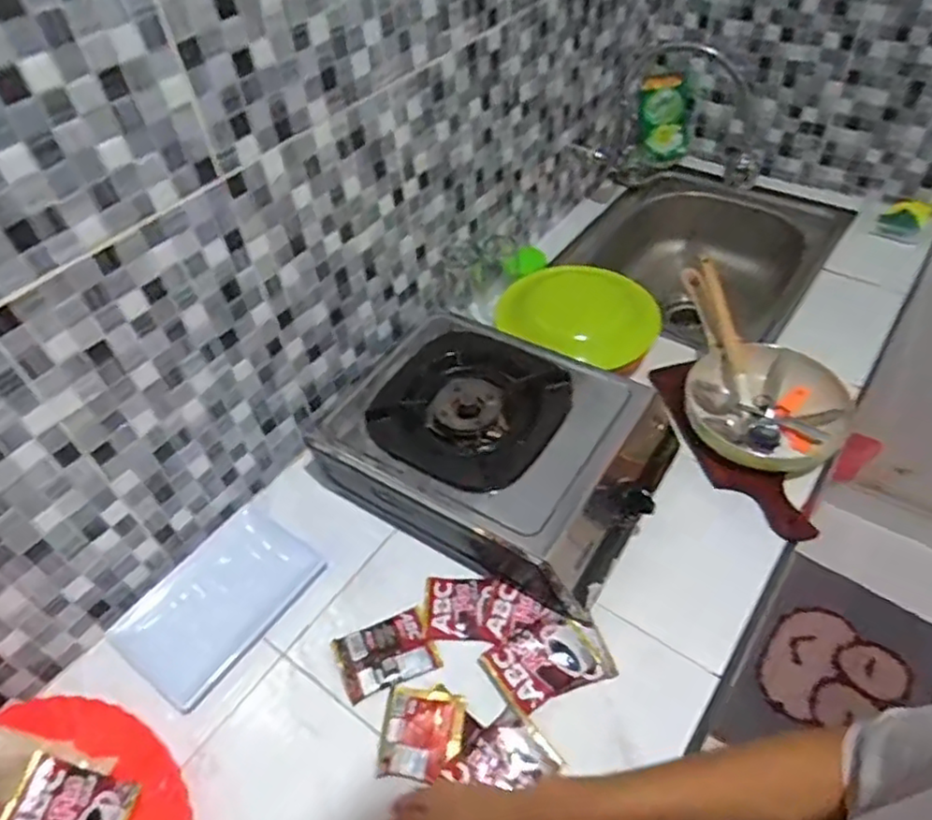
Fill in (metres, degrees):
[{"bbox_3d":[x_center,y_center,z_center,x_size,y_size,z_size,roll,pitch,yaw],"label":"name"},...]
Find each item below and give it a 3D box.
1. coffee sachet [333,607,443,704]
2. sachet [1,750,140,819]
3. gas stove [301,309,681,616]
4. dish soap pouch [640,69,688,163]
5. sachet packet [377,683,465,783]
[{"bbox_3d":[-0.087,0.262,0.718,0.100,0.010,0.076,-21,49,-13],"label":"coffee sachet"},{"bbox_3d":[-0.362,0.367,0.606,0.010,0.101,0.072,-30,33,43],"label":"sachet"},{"bbox_3d":[0.043,0.045,0.818,0.363,0.130,0.280,24,54,25],"label":"gas stove"},{"bbox_3d":[0.393,-0.569,1.323,0.103,0.169,0.052,2,48,8],"label":"dish soap pouch"},{"bbox_3d":[-0.044,0.320,0.661,0.076,0.014,0.085,4,48,9],"label":"sachet packet"}]

